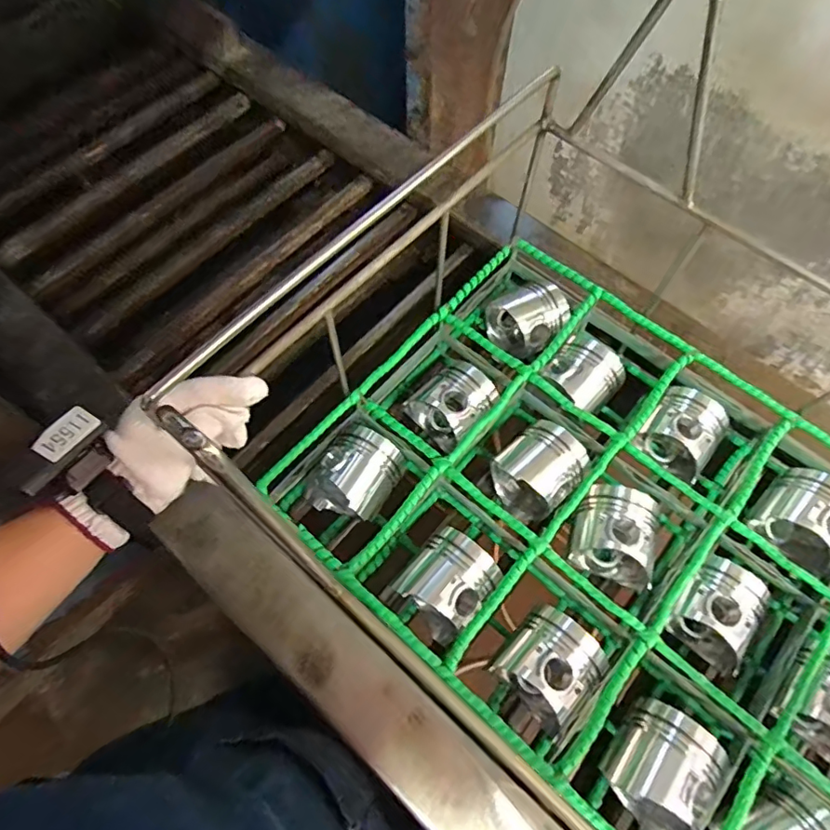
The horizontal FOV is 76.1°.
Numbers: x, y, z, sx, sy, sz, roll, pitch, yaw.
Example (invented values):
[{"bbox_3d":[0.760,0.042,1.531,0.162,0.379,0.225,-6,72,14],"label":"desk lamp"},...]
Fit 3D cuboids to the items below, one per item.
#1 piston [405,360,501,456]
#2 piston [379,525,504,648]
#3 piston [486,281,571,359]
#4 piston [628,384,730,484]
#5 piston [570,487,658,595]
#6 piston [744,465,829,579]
[{"bbox_3d":[0.048,-0.008,0.658,0.100,0.076,0.087,-39,71,-17],"label":"piston"},{"bbox_3d":[0.031,0.184,0.578,0.091,0.095,0.100,37,69,16],"label":"piston"},{"bbox_3d":[0.154,-0.126,0.713,0.083,0.077,0.091,-32,69,-15],"label":"piston"},{"bbox_3d":[0.325,0.022,0.647,0.087,0.073,0.100,36,69,16],"label":"piston"},{"bbox_3d":[0.218,0.133,0.587,0.089,0.072,0.100,12,65,5],"label":"piston"},{"bbox_3d":[0.442,0.115,0.599,0.093,0.076,0.092,-38,70,-17],"label":"piston"}]

